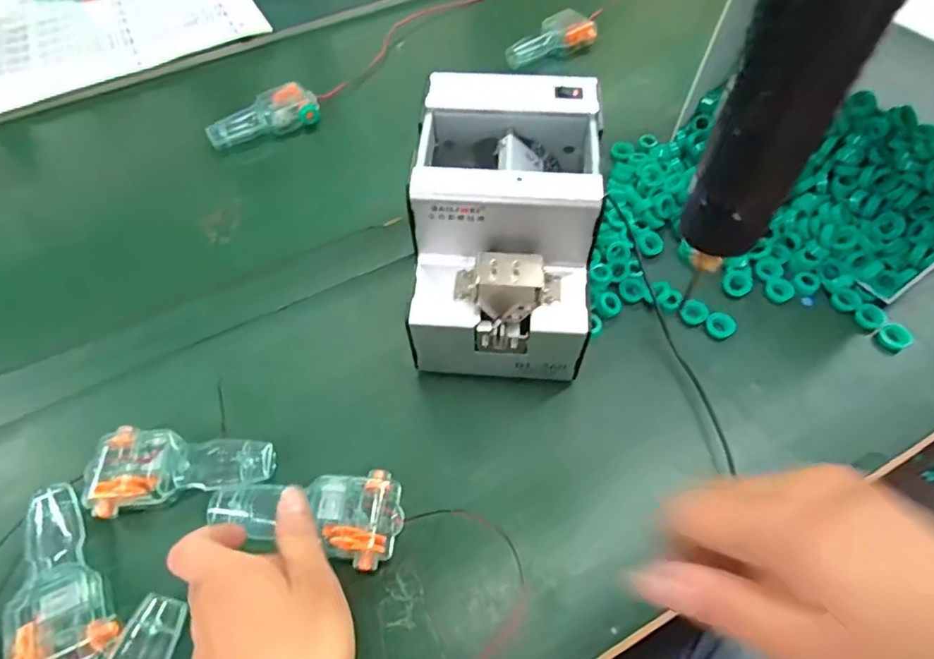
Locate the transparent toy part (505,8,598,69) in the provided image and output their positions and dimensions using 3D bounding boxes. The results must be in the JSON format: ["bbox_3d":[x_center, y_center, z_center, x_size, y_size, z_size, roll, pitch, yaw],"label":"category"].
[{"bbox_3d":[0.107,-0.368,0.705,0.125,0.028,0.055,-35,61,-19],"label":"transparent toy part"}]

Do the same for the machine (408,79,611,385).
[{"bbox_3d":[0.029,-0.071,0.419,0.123,0.155,0.169,3,56,5],"label":"machine"}]

